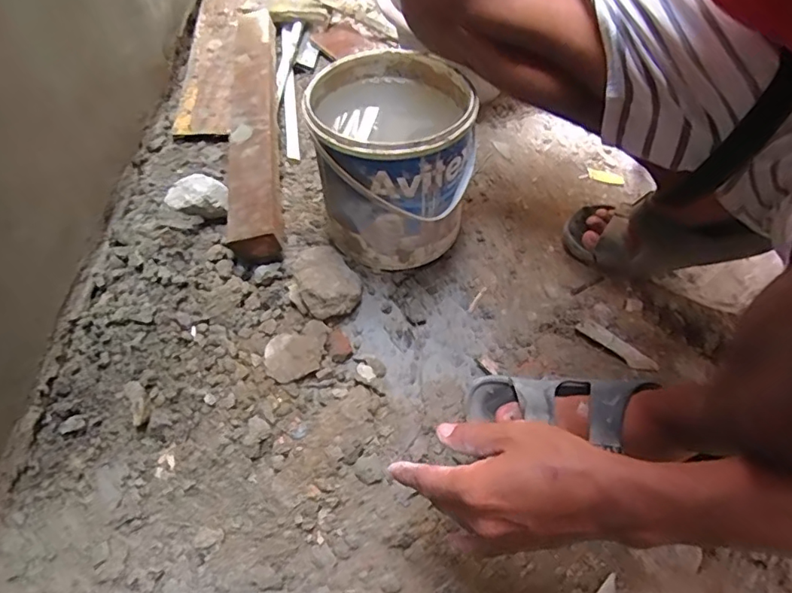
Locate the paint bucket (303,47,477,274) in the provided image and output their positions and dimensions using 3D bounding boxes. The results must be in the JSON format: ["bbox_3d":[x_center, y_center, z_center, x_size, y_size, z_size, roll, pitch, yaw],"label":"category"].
[{"bbox_3d":[-0.009,-0.165,0.643,0.183,0.190,0.193,1,55,-2],"label":"paint bucket"}]

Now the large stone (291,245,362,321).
[{"bbox_3d":[-0.083,-0.015,0.635,0.071,0.052,0.085,-24,60,-18],"label":"large stone"}]

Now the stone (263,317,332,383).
[{"bbox_3d":[-0.108,0.061,0.593,0.081,0.019,0.059,-32,65,-21],"label":"stone"}]

